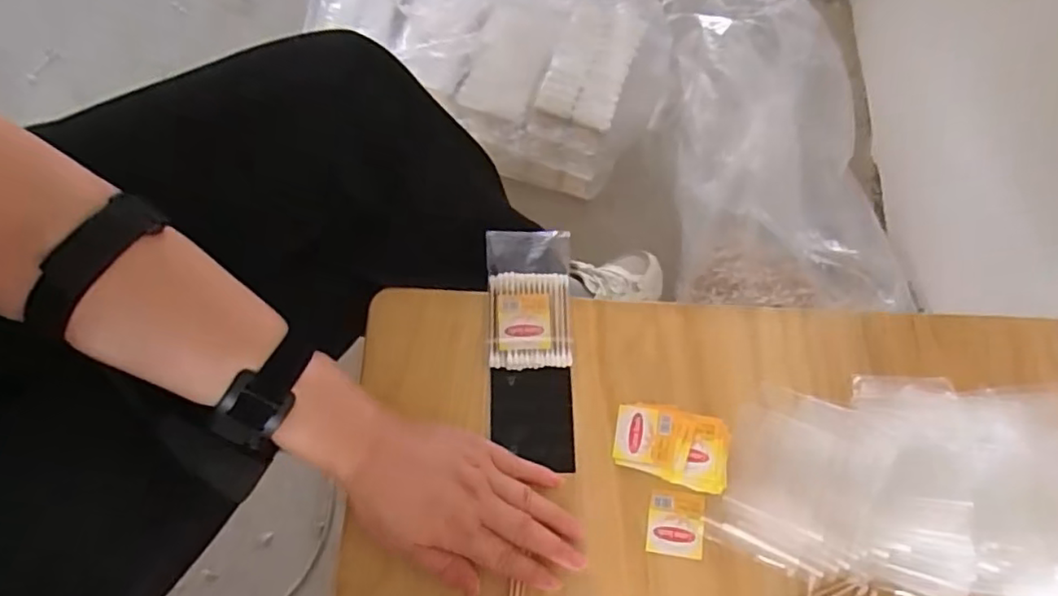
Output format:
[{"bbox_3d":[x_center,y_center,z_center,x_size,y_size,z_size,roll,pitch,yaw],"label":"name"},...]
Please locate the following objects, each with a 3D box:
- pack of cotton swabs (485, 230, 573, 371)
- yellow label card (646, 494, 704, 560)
[{"bbox_3d":[0.000,-0.001,0.482,0.064,0.016,0.112,0,71,-1],"label":"pack of cotton swabs"},{"bbox_3d":[0.104,0.161,0.439,0.039,0.004,0.041,8,71,2],"label":"yellow label card"}]

